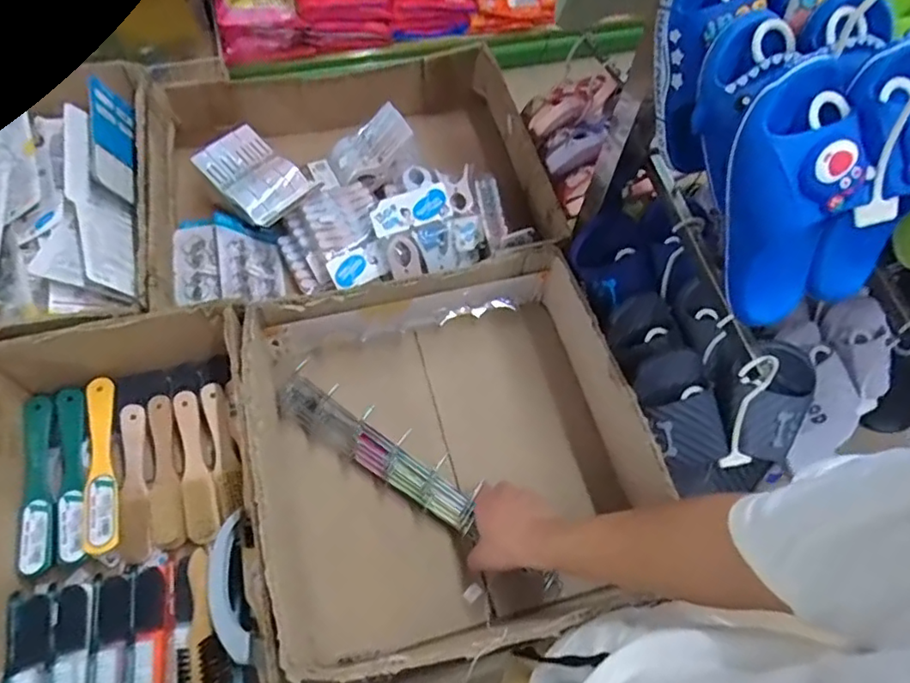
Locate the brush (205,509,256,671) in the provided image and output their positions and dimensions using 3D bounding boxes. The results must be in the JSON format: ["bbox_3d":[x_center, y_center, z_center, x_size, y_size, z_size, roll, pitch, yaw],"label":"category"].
[{"bbox_3d":[-0.253,0.275,0.659,0.047,0.034,0.158,-12,62,-11],"label":"brush"}]

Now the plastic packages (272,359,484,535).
[{"bbox_3d":[-0.106,0.138,0.772,0.309,0.046,0.069,30,63,19],"label":"plastic packages"}]

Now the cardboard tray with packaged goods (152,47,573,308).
[{"bbox_3d":[-0.165,-0.241,0.963,0.573,0.177,0.496,-11,62,-10],"label":"cardboard tray with packaged goods"}]

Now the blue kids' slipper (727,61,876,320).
[{"bbox_3d":[0.265,-0.104,0.463,0.077,0.206,0.063,-9,33,-9],"label":"blue kids' slipper"}]

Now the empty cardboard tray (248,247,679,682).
[{"bbox_3d":[-0.011,0.128,0.742,0.433,0.178,0.472,-13,62,-11],"label":"empty cardboard tray"}]

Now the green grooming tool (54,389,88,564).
[{"bbox_3d":[-0.474,0.158,0.729,0.033,0.019,0.217,-13,62,-11],"label":"green grooming tool"}]

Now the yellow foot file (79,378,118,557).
[{"bbox_3d":[-0.443,0.150,0.733,0.040,0.011,0.224,-12,62,-10],"label":"yellow foot file"}]

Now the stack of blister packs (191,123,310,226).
[{"bbox_3d":[-0.324,-0.269,0.938,0.169,0.030,0.107,39,65,17],"label":"stack of blister packs"}]

